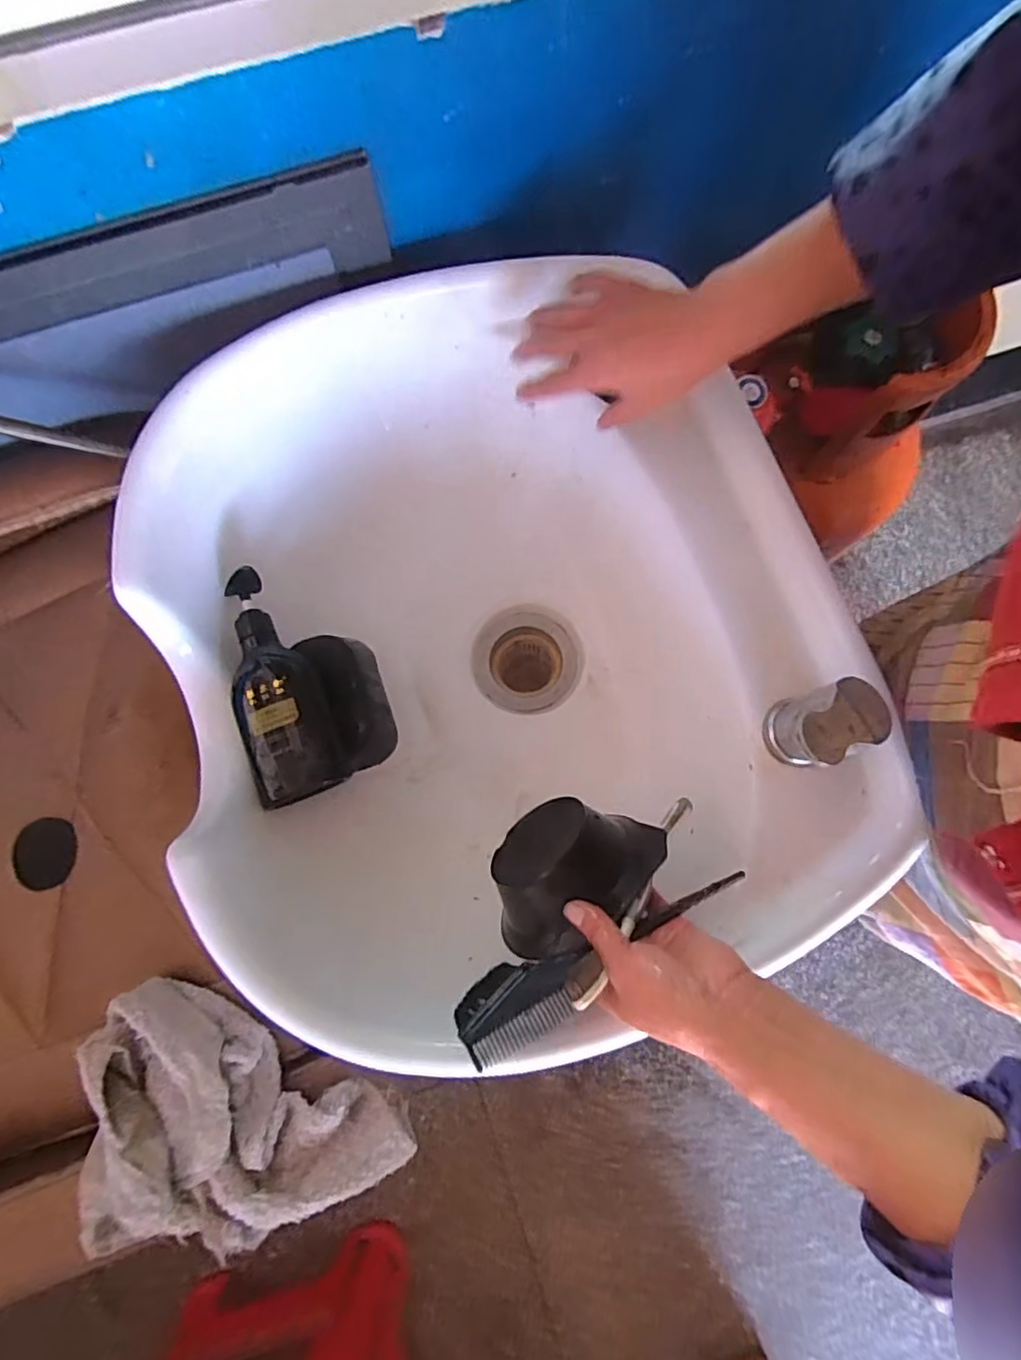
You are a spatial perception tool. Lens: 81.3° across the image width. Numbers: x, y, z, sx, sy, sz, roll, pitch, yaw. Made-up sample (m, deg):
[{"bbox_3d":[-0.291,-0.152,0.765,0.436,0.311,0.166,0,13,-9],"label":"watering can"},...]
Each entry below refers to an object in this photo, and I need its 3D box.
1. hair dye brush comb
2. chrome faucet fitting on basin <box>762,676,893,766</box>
[{"bbox_3d":[0.056,0.171,0.389,0.201,0.008,0.050,-28,35,-17],"label":"hair dye brush comb"},{"bbox_3d":[0.197,0.031,0.398,0.057,0.117,0.052,0,79,-1],"label":"chrome faucet fitting on basin"}]

